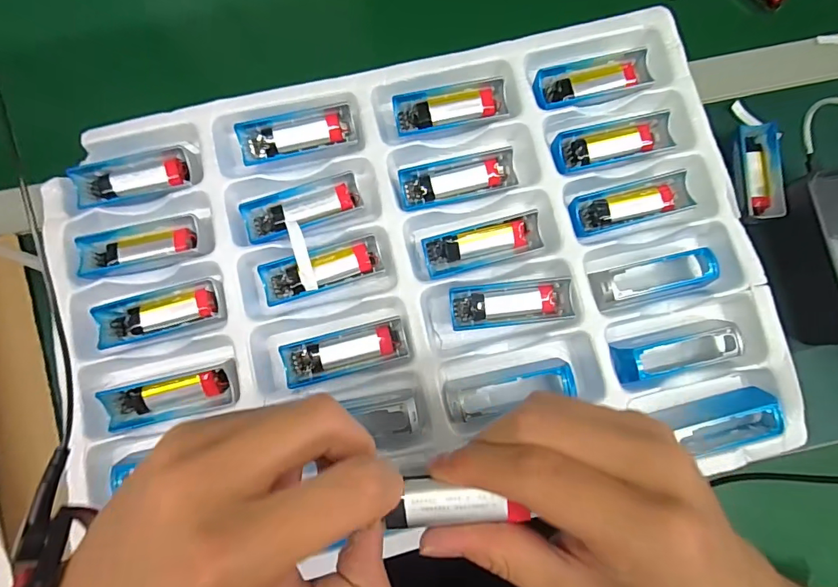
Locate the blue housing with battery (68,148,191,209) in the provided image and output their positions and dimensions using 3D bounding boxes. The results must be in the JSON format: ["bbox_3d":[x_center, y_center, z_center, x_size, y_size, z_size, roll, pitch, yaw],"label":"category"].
[{"bbox_3d":[-0.195,-0.079,0.308,0.078,0.010,0.029,-11,82,-3],"label":"blue housing with battery"}]

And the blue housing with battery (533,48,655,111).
[{"bbox_3d":[0.121,-0.152,0.319,0.081,0.012,0.030,-15,83,-3],"label":"blue housing with battery"}]

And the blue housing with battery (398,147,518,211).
[{"bbox_3d":[0.026,-0.079,0.309,0.079,0.016,0.027,-13,82,-3],"label":"blue housing with battery"}]

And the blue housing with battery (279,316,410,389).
[{"bbox_3d":[-0.047,0.038,0.292,0.078,0.016,0.027,-15,83,-3],"label":"blue housing with battery"}]

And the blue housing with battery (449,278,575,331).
[{"bbox_3d":[0.061,0.007,0.299,0.078,0.013,0.028,-6,82,-2],"label":"blue housing with battery"}]

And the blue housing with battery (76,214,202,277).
[{"bbox_3d":[-0.185,-0.033,0.300,0.078,0.011,0.031,-12,82,-3],"label":"blue housing with battery"}]

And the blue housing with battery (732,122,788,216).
[{"bbox_3d":[0.276,-0.101,0.368,0.032,0.017,0.079,2,82,-1],"label":"blue housing with battery"}]

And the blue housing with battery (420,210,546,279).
[{"bbox_3d":[0.043,-0.033,0.303,0.077,0.014,0.027,-15,83,-3],"label":"blue housing with battery"}]

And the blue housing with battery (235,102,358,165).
[{"bbox_3d":[-0.084,-0.111,0.313,0.078,0.016,0.027,-15,83,-3],"label":"blue housing with battery"}]

